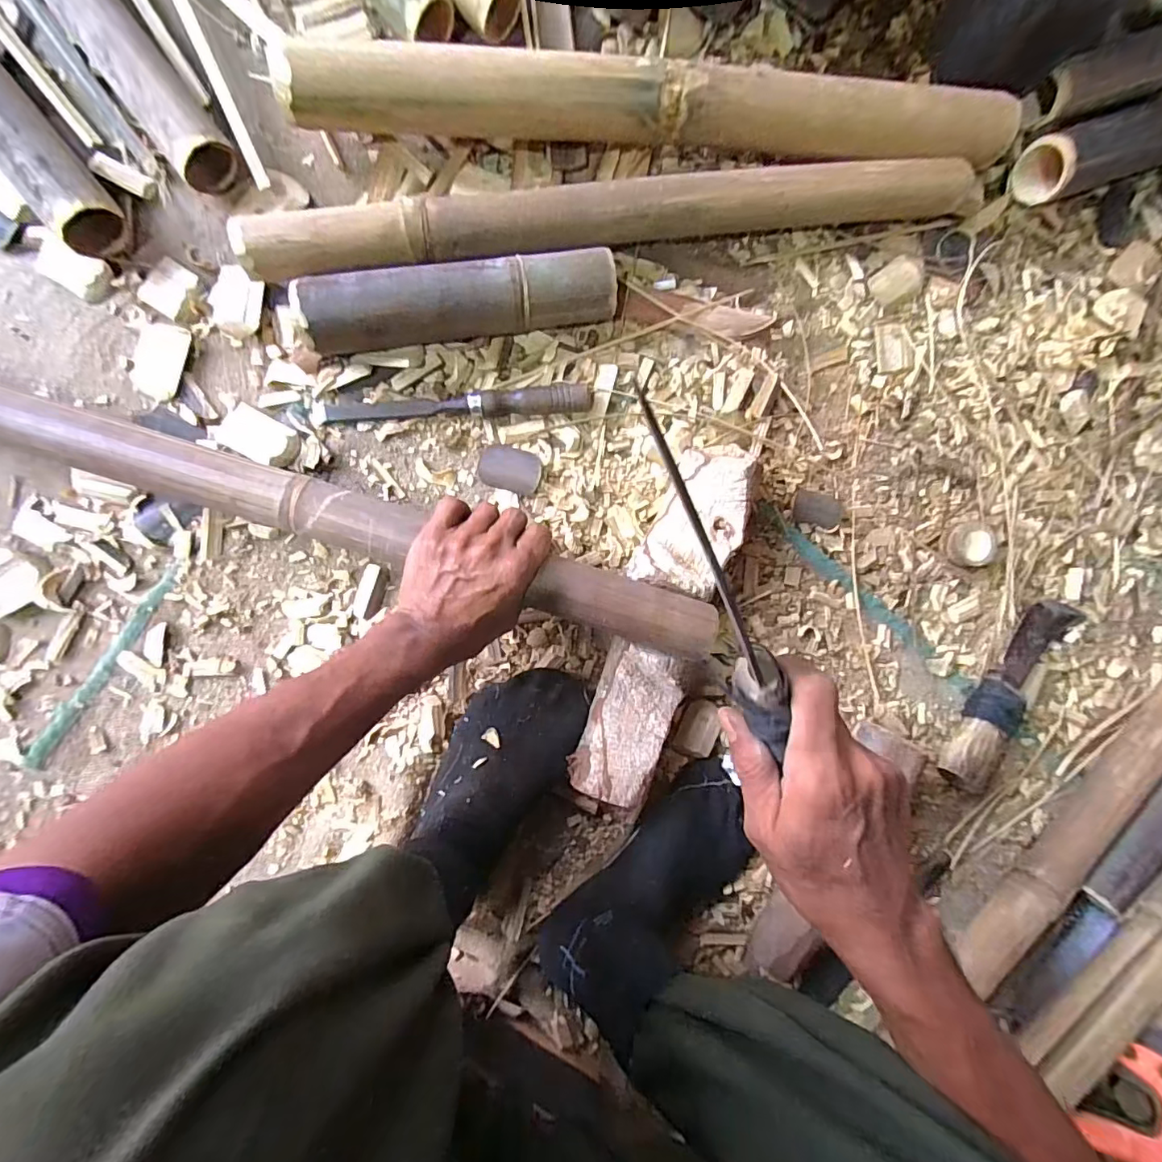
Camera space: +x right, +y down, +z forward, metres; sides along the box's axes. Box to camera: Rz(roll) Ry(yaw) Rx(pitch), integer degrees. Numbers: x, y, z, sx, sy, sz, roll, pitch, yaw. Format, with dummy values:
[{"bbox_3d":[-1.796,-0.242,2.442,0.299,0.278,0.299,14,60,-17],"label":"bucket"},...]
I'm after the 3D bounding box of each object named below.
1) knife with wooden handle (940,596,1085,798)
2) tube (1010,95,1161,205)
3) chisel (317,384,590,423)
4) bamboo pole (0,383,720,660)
[{"bbox_3d":[0.456,0.112,0.559,0.054,0.043,0.234,40,87,-7],"label":"knife with wooden handle"},{"bbox_3d":[0.560,-0.449,0.543,0.241,0.063,0.060,-22,95,-6],"label":"tube"},{"bbox_3d":[-0.108,-0.157,0.482,0.242,0.026,0.024,-6,93,-7],"label":"chisel"},{"bbox_3d":[-0.280,-0.078,0.421,0.814,0.038,0.047,17,90,-4],"label":"bamboo pole"}]

